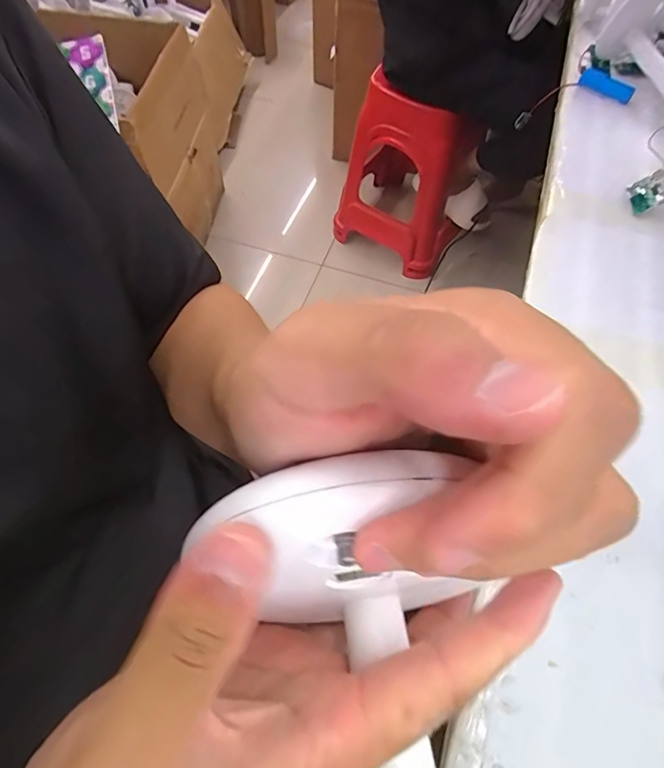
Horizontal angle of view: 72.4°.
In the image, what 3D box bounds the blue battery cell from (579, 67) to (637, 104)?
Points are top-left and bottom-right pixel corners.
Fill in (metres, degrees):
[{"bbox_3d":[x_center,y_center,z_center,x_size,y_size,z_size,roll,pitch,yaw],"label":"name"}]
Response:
[{"bbox_3d":[0.350,-0.381,0.579,0.020,0.023,0.072,-38,68,-20],"label":"blue battery cell"}]

